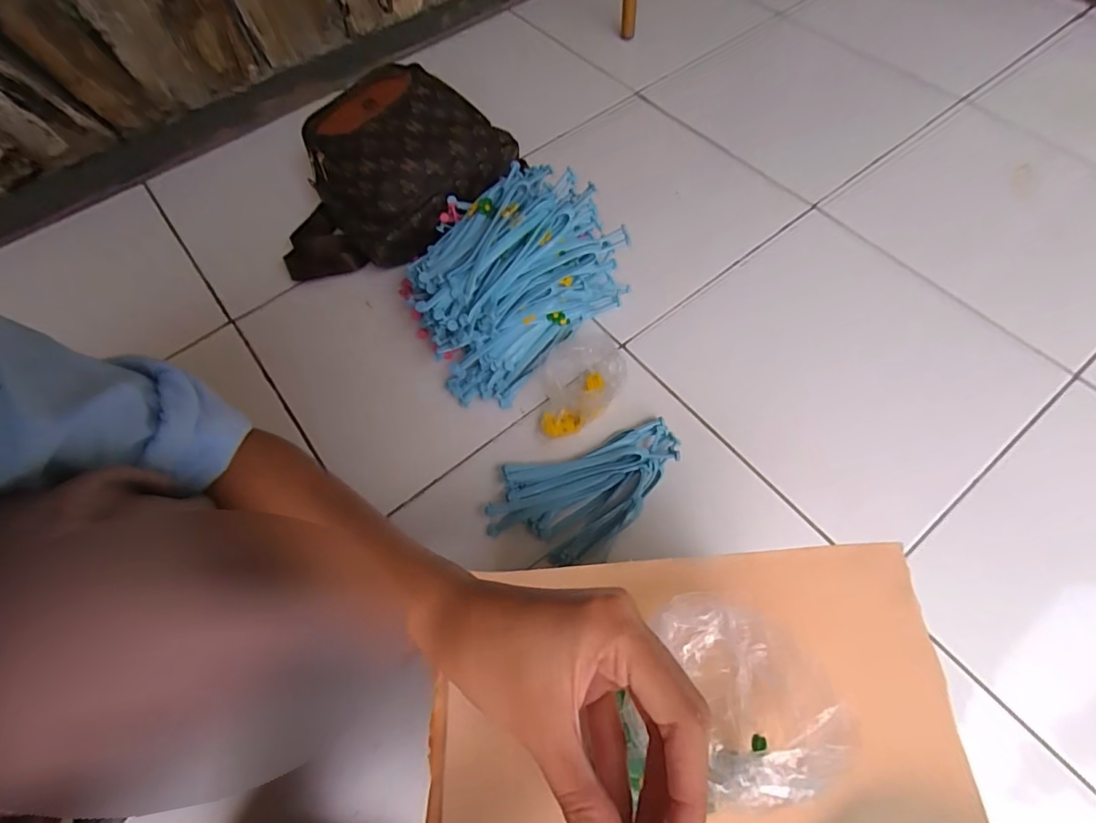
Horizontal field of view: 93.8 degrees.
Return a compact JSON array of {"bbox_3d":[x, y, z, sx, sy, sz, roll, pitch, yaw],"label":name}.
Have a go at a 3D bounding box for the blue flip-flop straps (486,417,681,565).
[{"bbox_3d":[0.053,0.090,0.594,0.229,0.032,0.114,-17,63,-6],"label":"blue flip-flop straps"}]

